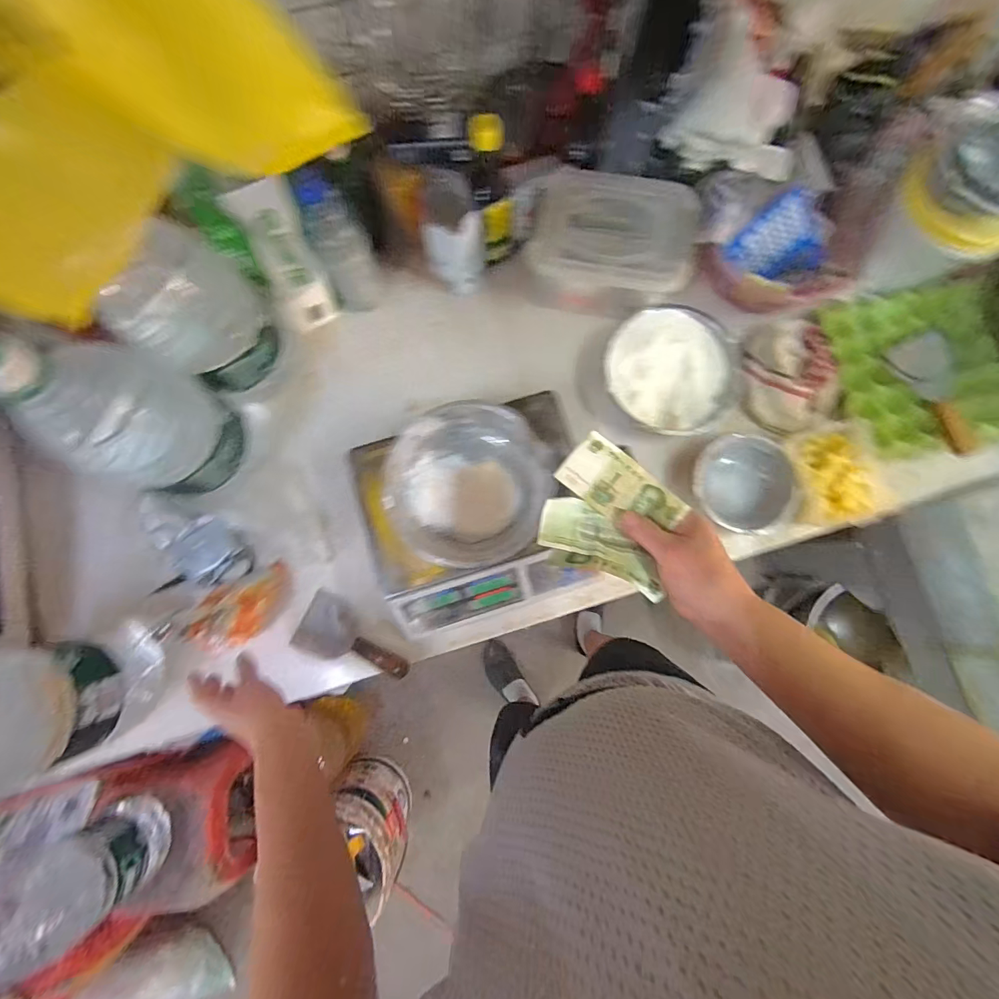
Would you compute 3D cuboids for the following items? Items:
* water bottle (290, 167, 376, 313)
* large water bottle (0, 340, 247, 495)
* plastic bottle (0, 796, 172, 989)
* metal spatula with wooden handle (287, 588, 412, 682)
[{"bbox_3d":[-0.245,-0.387,0.669,0.081,0.219,0.065,-12,83,-1],"label":"water bottle"},{"bbox_3d":[-0.469,-0.106,0.568,0.138,0.340,0.177,19,83,3],"label":"large water bottle"},{"bbox_3d":[-0.789,0.711,0.779,0.153,0.374,0.178,-34,84,-4],"label":"plastic bottle"},{"bbox_3d":[-0.234,0.229,0.702,0.192,0.015,0.096,23,83,3],"label":"metal spatula with wooden handle"}]

